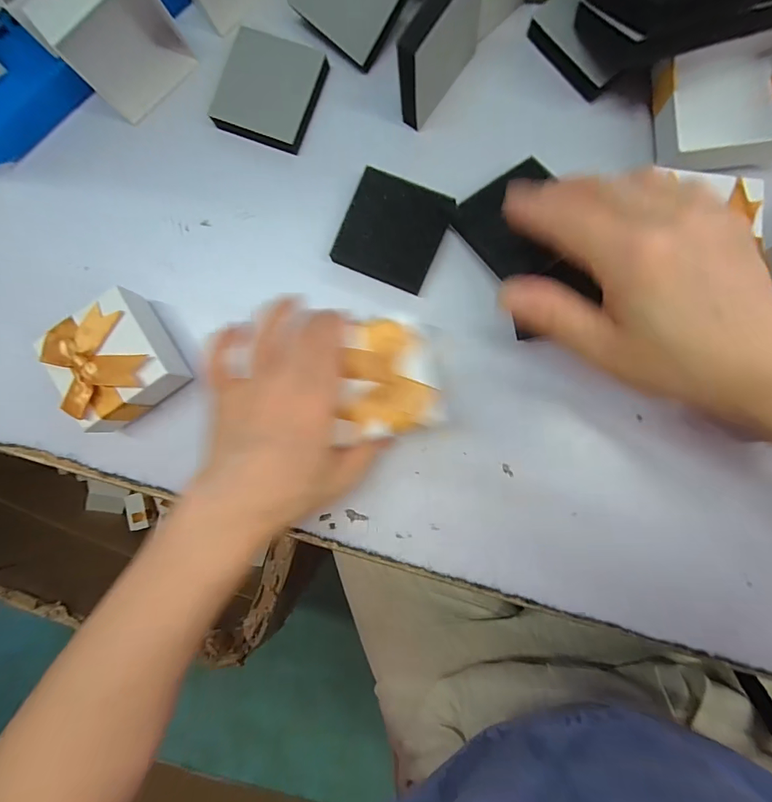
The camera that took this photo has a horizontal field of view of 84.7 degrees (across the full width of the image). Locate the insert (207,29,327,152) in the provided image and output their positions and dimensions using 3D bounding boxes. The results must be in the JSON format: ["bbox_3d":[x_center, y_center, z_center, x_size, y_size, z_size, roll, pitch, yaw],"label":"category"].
[{"bbox_3d":[-0.080,-0.213,0.292,0.065,0.013,0.067,21,91,5],"label":"insert"}]

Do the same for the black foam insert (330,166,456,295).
[{"bbox_3d":[0.005,-0.113,0.285,0.063,0.013,0.064,24,92,5],"label":"black foam insert"}]

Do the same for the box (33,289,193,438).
[{"bbox_3d":[-0.179,-0.026,0.286,0.071,0.043,0.073,-33,87,4],"label":"box"}]

